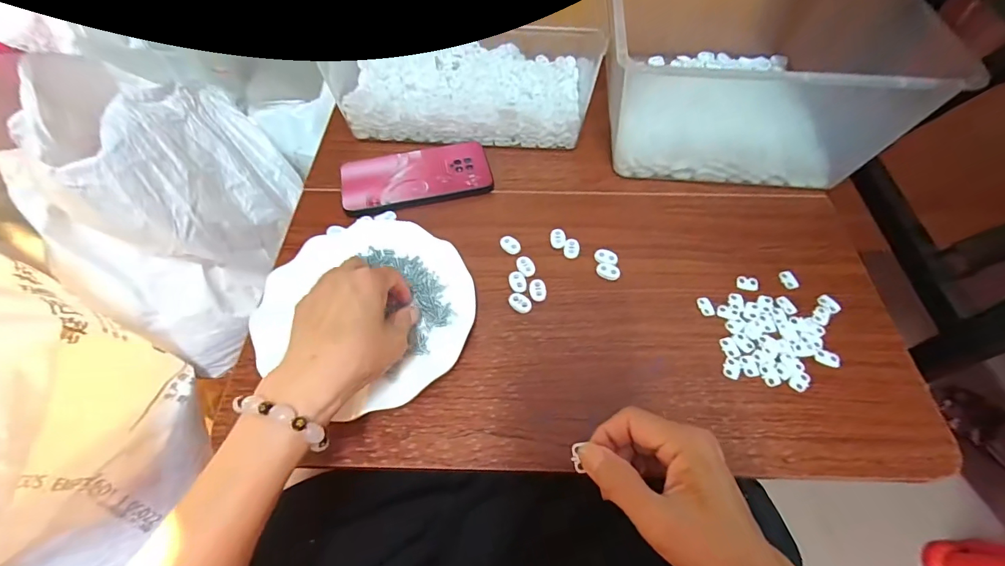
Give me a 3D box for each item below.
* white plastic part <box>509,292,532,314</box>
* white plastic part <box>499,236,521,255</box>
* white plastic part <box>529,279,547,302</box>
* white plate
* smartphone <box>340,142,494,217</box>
[{"bbox_3d":[0.017,0.019,0.399,0.022,0.006,0.017,27,63,17],"label":"white plastic part"},{"bbox_3d":[0.008,-0.038,0.433,0.023,0.004,0.016,34,65,21],"label":"white plastic part"},{"bbox_3d":[0.033,0.008,0.406,0.016,0.007,0.022,-10,58,-4],"label":"white plastic part"},{"bbox_3d":[-0.118,0.020,0.387,0.184,0.035,0.179,-1,58,1],"label":"white plate"},{"bbox_3d":[-0.097,-0.119,0.483,0.162,0.012,0.083,-13,59,-6],"label":"smartphone"}]

